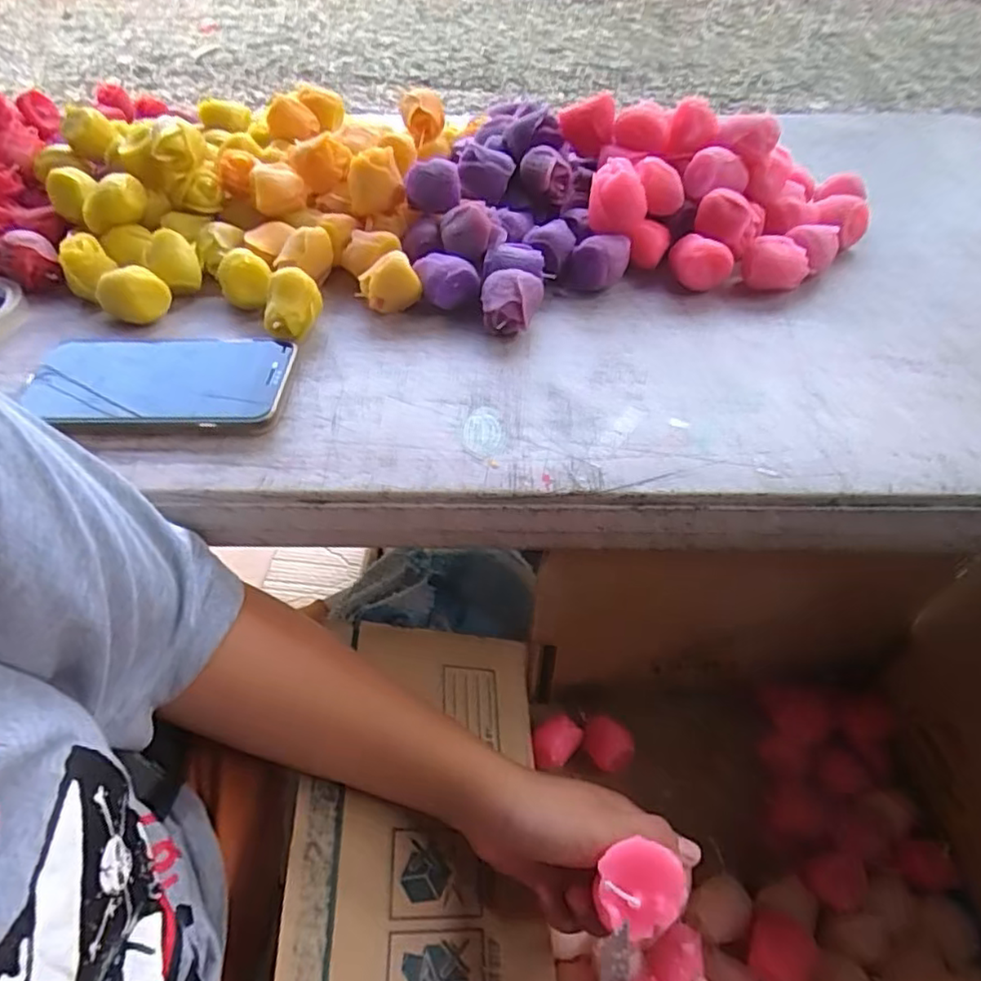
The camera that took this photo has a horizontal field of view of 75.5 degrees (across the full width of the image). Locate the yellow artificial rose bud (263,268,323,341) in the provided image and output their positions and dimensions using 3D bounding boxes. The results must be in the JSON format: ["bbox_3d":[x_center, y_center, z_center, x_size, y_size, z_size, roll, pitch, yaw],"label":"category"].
[{"bbox_3d":[-0.128,-0.118,0.415,0.031,0.037,0.038,6,48,5],"label":"yellow artificial rose bud"}]

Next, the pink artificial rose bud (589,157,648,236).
[{"bbox_3d":[0.090,-0.208,0.449,0.034,0.043,0.028,-32,57,-24],"label":"pink artificial rose bud"}]

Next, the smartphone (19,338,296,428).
[{"bbox_3d":[-0.203,-0.068,0.386,0.156,0.013,0.076,2,48,1],"label":"smartphone"}]

